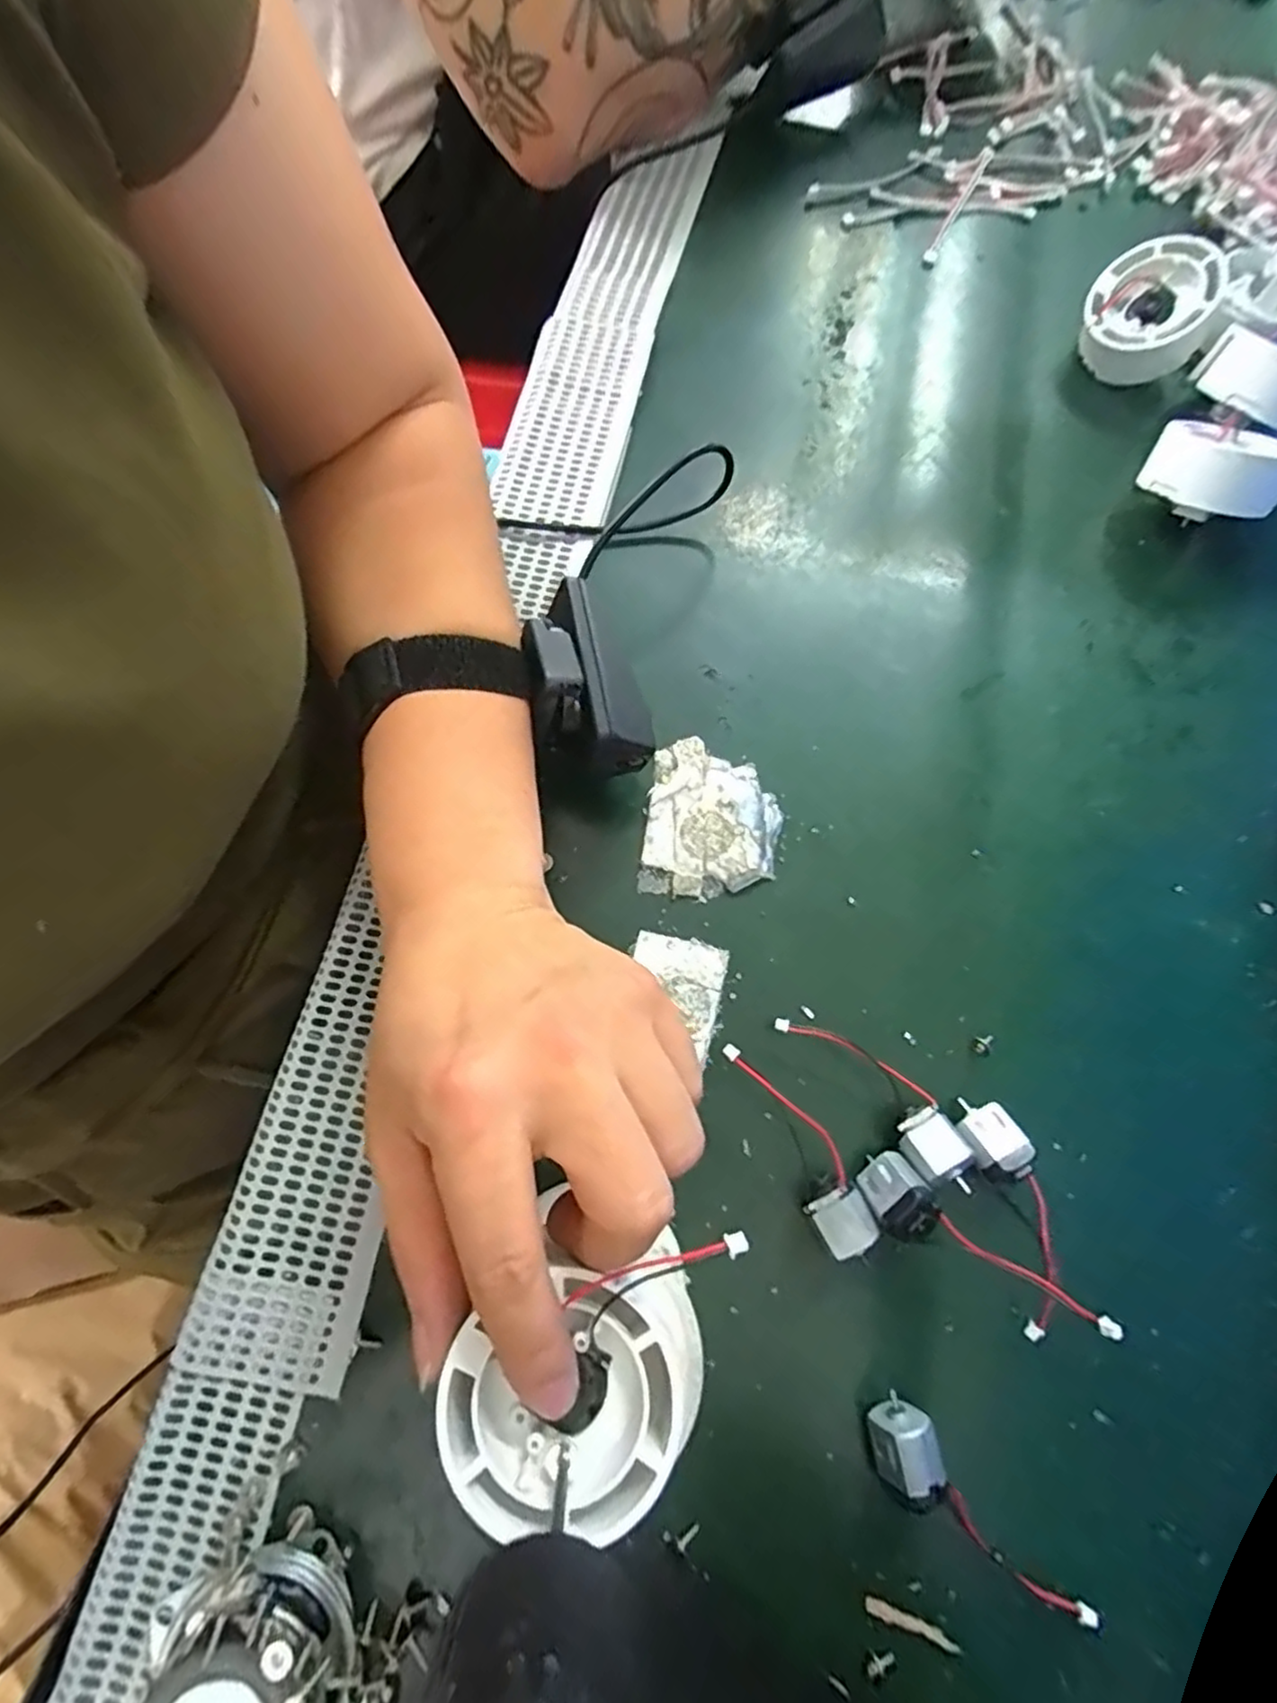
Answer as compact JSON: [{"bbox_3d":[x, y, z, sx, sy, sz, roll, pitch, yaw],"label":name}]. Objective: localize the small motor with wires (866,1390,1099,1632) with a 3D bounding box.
[{"bbox_3d":[0.101,0.201,0.209,0.078,0.019,0.022,43,76,10],"label":"small motor with wires"}]

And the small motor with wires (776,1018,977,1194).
[{"bbox_3d":[0.084,0.083,0.245,0.020,0.020,0.077,-41,79,-14],"label":"small motor with wires"}]

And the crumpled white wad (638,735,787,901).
[{"bbox_3d":[0.030,-0.013,0.284,0.053,0.005,0.065,7,73,-1],"label":"crumpled white wad"}]

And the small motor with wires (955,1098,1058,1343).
[{"bbox_3d":[0.127,0.120,0.232,0.020,0.021,0.071,-13,74,-7],"label":"small motor with wires"}]

